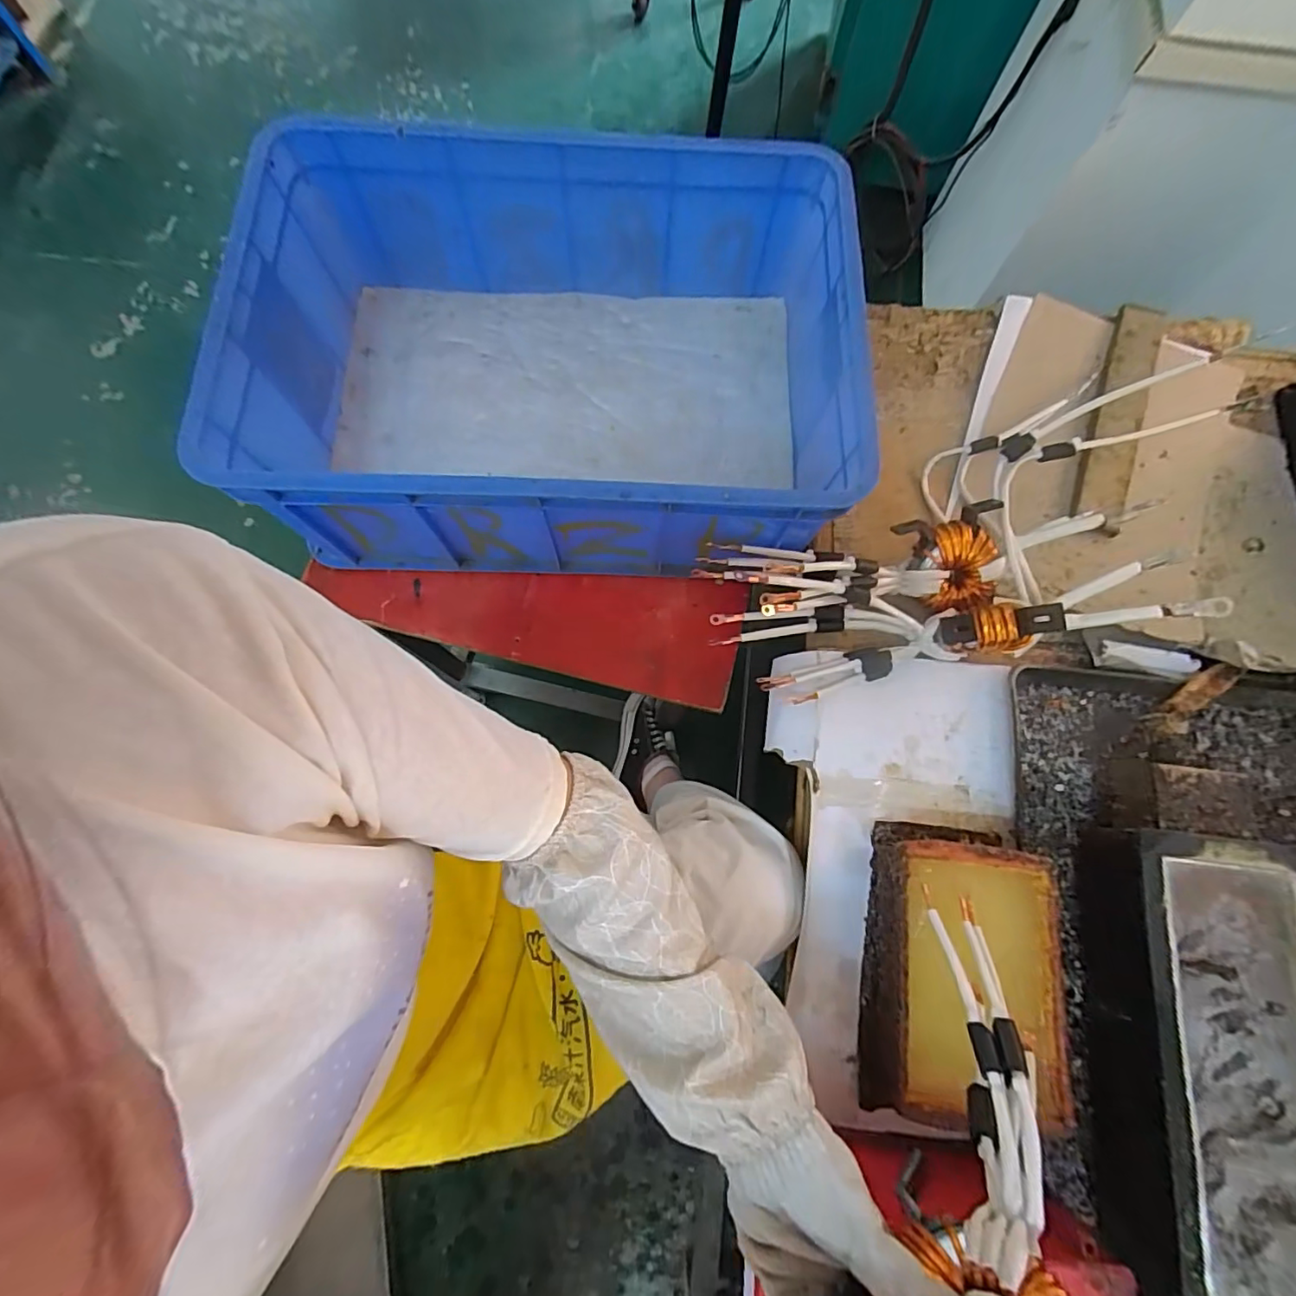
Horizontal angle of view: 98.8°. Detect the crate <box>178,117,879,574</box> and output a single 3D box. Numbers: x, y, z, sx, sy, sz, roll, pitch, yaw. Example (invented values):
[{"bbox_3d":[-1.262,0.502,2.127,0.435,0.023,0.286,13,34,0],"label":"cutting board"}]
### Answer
[{"bbox_3d":[-0.106,-0.309,0.616,0.596,0.196,0.416,2,76,-1],"label":"crate"}]

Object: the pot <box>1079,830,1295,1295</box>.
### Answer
[{"bbox_3d":[0.445,0.328,0.449,0.149,0.087,0.337,8,75,0],"label":"pot"}]

